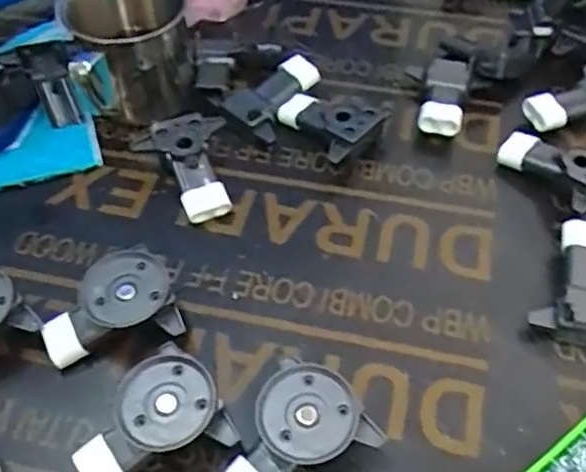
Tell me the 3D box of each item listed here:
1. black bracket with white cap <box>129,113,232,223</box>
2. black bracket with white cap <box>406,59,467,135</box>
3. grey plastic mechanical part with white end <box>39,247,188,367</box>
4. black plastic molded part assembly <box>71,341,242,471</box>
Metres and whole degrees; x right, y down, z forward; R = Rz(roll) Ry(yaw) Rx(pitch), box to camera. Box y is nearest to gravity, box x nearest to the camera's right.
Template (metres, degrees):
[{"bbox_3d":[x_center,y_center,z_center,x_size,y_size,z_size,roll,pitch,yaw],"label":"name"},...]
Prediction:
[{"bbox_3d":[-0.060,-0.041,0.387,0.052,0.021,0.073,-22,67,-13],"label":"black bracket with white cap"},{"bbox_3d":[0.097,-0.090,0.424,0.036,0.022,0.070,2,52,3],"label":"black bracket with white cap"},{"bbox_3d":[-0.092,0.037,0.322,0.065,0.028,0.048,-16,53,-11],"label":"grey plastic mechanical part with white end"},{"bbox_3d":[-0.064,0.083,0.285,0.066,0.029,0.045,-23,55,-16],"label":"black plastic molded part assembly"}]

